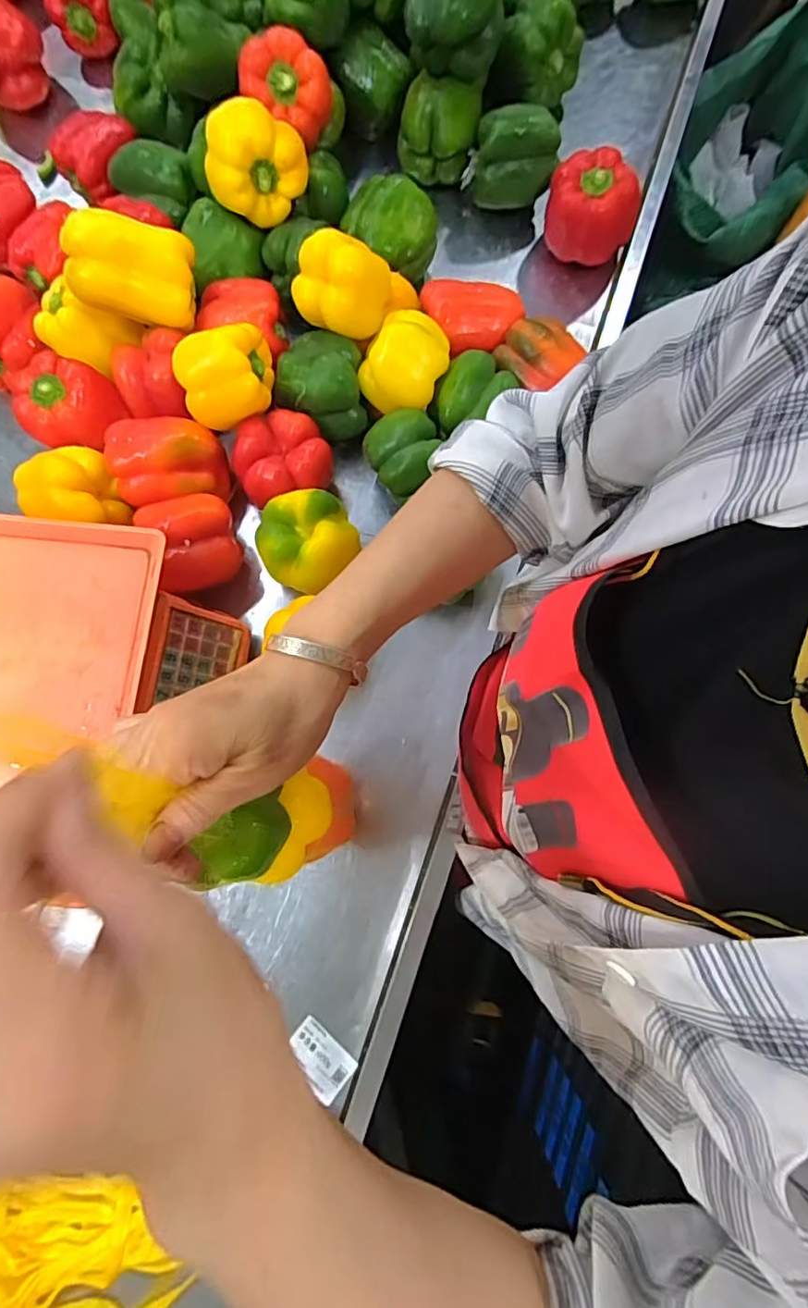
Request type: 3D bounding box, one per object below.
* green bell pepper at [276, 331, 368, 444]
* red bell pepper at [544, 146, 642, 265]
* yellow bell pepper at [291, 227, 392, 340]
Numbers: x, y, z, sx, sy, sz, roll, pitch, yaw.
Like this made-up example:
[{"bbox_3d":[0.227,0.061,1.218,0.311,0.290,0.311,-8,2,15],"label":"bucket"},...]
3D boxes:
[{"bbox_3d":[-0.082,-0.277,0.583,0.083,0.065,0.080,0,79,0],"label":"green bell pepper"},{"bbox_3d":[0.206,-0.493,0.642,0.090,0.087,0.077,-4,79,-1],"label":"red bell pepper"},{"bbox_3d":[-0.062,-0.356,0.547,0.090,0.066,0.077,9,79,1],"label":"yellow bell pepper"}]

